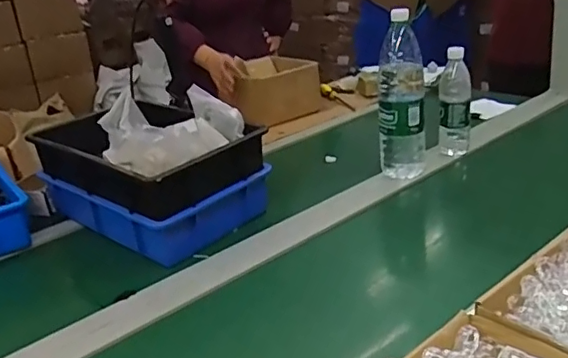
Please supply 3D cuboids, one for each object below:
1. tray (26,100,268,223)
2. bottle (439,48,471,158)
[{"bbox_3d":[-0.256,-0.048,1.042,0.381,0.105,0.248,13,29,38],"label":"tray"},{"bbox_3d":[0.365,-0.158,1.196,0.061,0.232,0.056,1,24,16],"label":"bottle"}]

